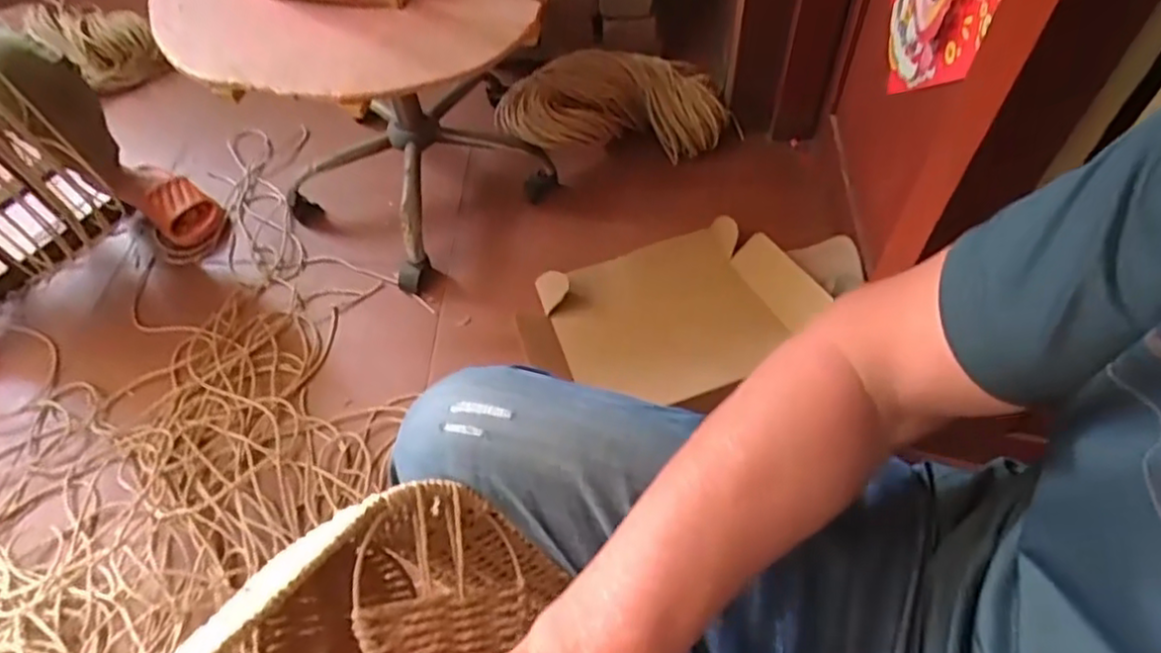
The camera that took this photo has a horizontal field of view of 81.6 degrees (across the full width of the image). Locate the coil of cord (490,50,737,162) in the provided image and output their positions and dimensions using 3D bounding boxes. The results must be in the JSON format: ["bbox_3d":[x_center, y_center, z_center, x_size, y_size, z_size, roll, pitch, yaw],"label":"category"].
[{"bbox_3d":[0.083,-0.385,1.184,0.433,0.173,0.123,-3,54,-17],"label":"coil of cord"}]

